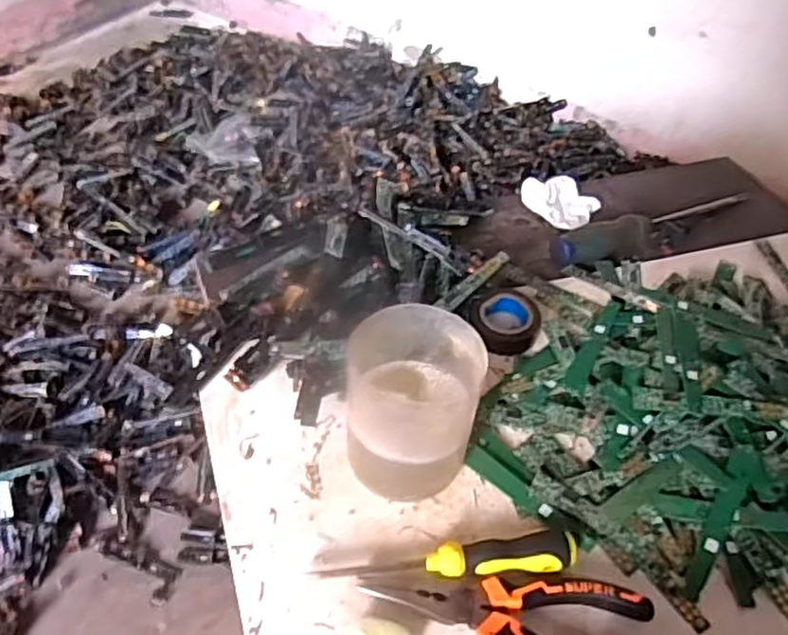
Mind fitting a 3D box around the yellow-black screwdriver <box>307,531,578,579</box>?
[{"bbox_3d":[0.032,0.140,0.401,0.149,0.018,0.021,-2,46,-9],"label":"yellow-black screwdriver"}]

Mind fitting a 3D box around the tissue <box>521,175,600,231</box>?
[{"bbox_3d":[0.156,-0.113,0.662,0.056,0.022,0.065,-33,58,-32],"label":"tissue"}]

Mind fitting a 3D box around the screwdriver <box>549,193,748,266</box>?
[{"bbox_3d":[0.242,-0.084,0.638,0.240,0.029,0.027,-17,50,-21],"label":"screwdriver"}]

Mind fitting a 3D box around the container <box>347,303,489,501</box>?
[{"bbox_3d":[0.010,0.052,0.421,0.078,0.105,0.083,3,46,-4],"label":"container"}]

